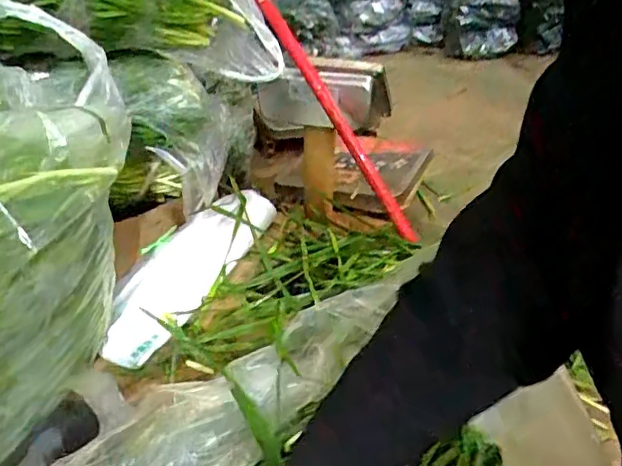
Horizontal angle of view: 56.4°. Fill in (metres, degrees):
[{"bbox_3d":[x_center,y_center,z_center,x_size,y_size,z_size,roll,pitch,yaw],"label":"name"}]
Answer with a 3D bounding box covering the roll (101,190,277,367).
[{"bbox_3d":[-0.170,0.048,0.876,0.097,0.082,0.394,11,31,17],"label":"roll"}]

